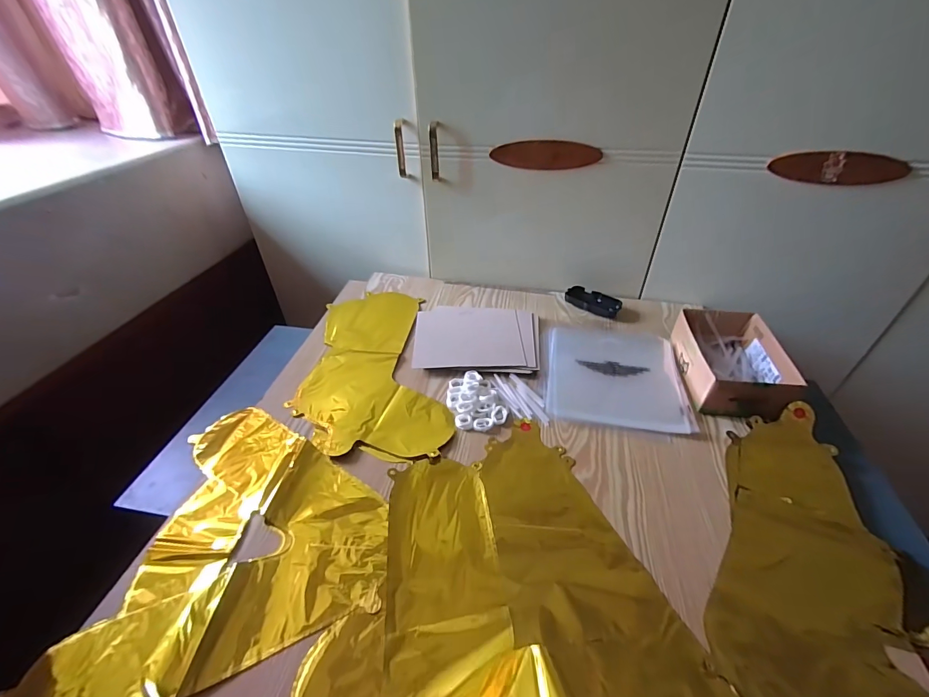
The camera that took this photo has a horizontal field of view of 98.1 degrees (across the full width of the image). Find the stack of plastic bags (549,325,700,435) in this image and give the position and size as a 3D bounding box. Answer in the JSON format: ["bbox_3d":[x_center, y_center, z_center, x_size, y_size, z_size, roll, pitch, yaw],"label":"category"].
[{"bbox_3d":[0.249,0.034,0.676,0.211,0.010,0.236,6,40,9],"label":"stack of plastic bags"}]

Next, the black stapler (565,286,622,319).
[{"bbox_3d":[0.257,-0.095,0.808,0.105,0.029,0.051,13,41,16],"label":"black stapler"}]

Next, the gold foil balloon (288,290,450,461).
[{"bbox_3d":[-0.156,0.021,0.693,0.223,0.005,0.407,-6,40,-6],"label":"gold foil balloon"}]

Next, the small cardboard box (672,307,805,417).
[{"bbox_3d":[0.417,0.019,0.636,0.130,0.061,0.195,5,40,7],"label":"small cardboard box"}]

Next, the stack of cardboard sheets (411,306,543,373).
[{"bbox_3d":[0.022,-0.025,0.734,0.221,0.011,0.181,3,40,5],"label":"stack of cardboard sheets"}]

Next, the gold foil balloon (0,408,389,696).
[{"bbox_3d":[-0.288,0.206,0.483,0.345,0.025,0.333,-16,42,-17],"label":"gold foil balloon"}]

